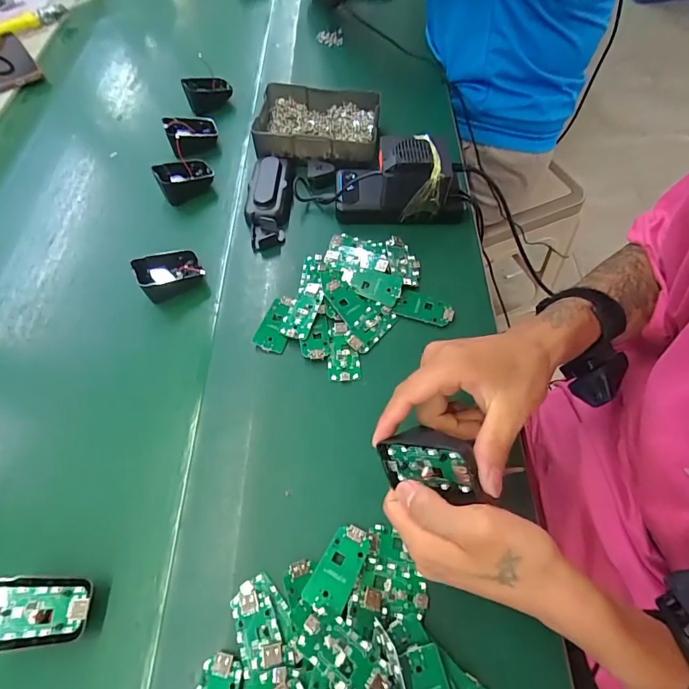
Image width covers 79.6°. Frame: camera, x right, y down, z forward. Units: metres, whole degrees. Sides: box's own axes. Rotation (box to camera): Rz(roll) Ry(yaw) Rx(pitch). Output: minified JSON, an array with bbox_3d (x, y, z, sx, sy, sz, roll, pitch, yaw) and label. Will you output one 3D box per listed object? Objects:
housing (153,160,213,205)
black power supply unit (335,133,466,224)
[{"bbox_3d":[-0.205,-0.214,0.534,0.070,0.043,0.041,-27,62,-15],"label":"housing"},{"bbox_3d":[0.066,-0.197,0.479,0.155,0.069,0.069,4,59,4],"label":"black power supply unit"}]

